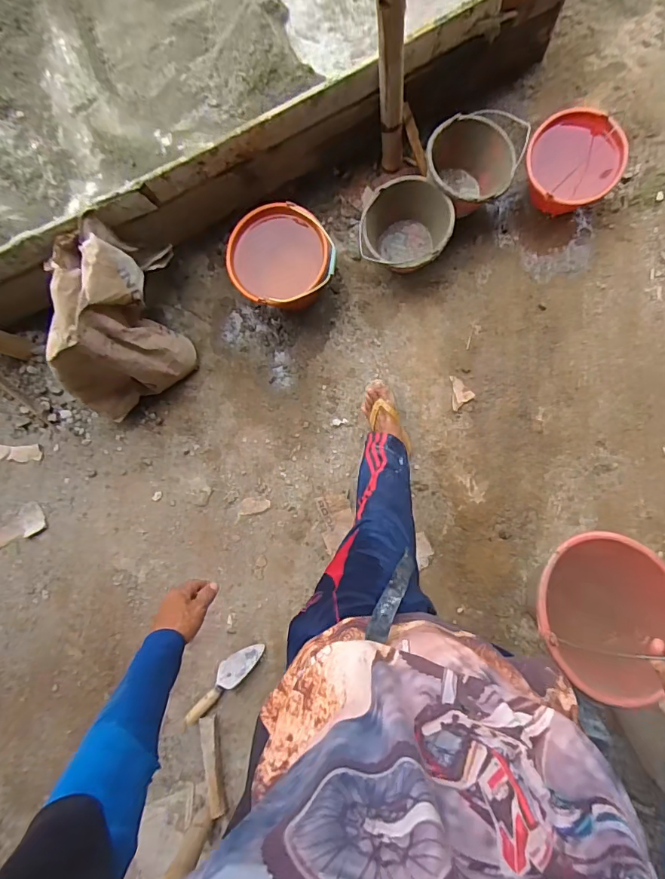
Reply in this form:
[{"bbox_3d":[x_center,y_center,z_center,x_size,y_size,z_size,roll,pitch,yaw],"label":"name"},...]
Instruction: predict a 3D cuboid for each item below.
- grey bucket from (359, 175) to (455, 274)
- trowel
[{"bbox_3d":[0.209,-0.582,1.278,0.236,0.158,0.259,0,86,7],"label":"grey bucket"},{"bbox_3d":[-0.328,0.710,1.335,0.325,0.041,0.085,-42,82,2],"label":"trowel"}]

